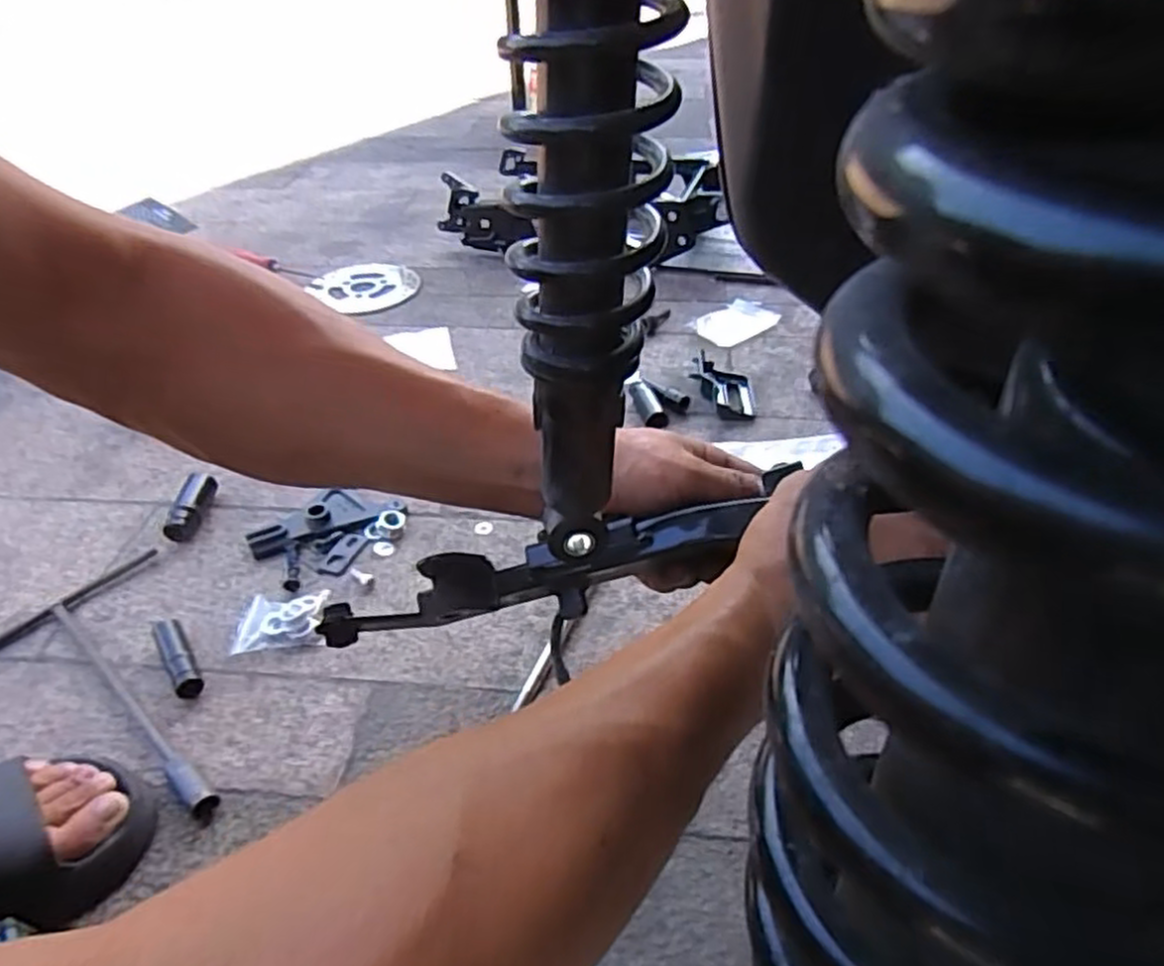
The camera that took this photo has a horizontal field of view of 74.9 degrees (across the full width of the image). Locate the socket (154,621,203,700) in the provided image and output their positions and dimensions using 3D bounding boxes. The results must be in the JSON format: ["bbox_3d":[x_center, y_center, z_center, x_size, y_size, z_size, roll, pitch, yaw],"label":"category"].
[{"bbox_3d":[-0.328,0.143,0.618,0.019,0.020,0.078,-25,45,-25],"label":"socket"}]

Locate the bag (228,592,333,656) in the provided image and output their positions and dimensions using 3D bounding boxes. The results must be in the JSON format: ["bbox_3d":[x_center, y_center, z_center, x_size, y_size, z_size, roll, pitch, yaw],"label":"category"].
[{"bbox_3d":[-0.259,0.119,0.653,0.073,0.012,0.056,-6,40,-6],"label":"bag"}]

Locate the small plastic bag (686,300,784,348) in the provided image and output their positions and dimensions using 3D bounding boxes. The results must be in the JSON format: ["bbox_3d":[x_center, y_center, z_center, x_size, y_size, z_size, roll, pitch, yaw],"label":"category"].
[{"bbox_3d":[0.219,-0.228,1.070,0.078,0.008,0.134,31,49,33],"label":"small plastic bag"}]

